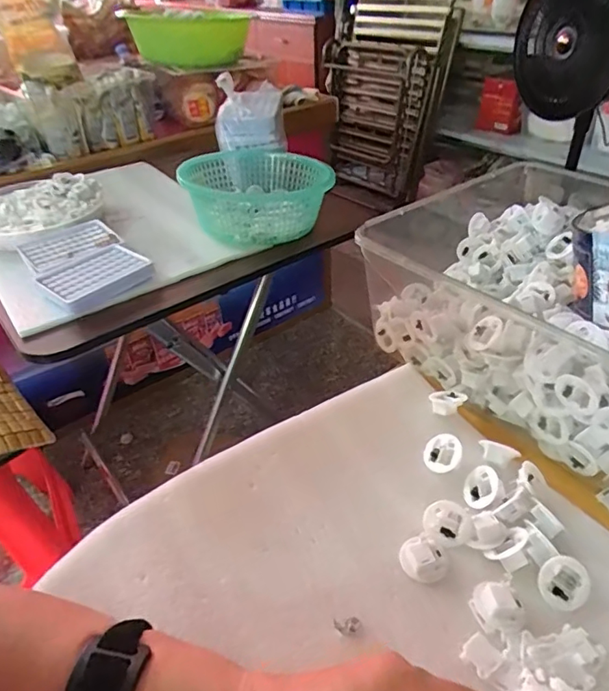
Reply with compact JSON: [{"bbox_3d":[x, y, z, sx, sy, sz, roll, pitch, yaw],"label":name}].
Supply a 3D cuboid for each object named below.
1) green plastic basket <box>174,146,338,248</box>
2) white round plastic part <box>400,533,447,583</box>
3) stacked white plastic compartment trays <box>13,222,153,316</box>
[{"bbox_3d":[-0.068,-0.250,0.821,0.223,0.091,0.221,-2,38,2],"label":"green plastic basket"},{"bbox_3d":[0.083,0.147,0.351,0.032,0.016,0.029,10,40,16],"label":"white round plastic part"},{"bbox_3d":[-0.314,-0.119,0.715,0.127,0.029,0.191,-30,45,-30],"label":"stacked white plastic compartment trays"}]

